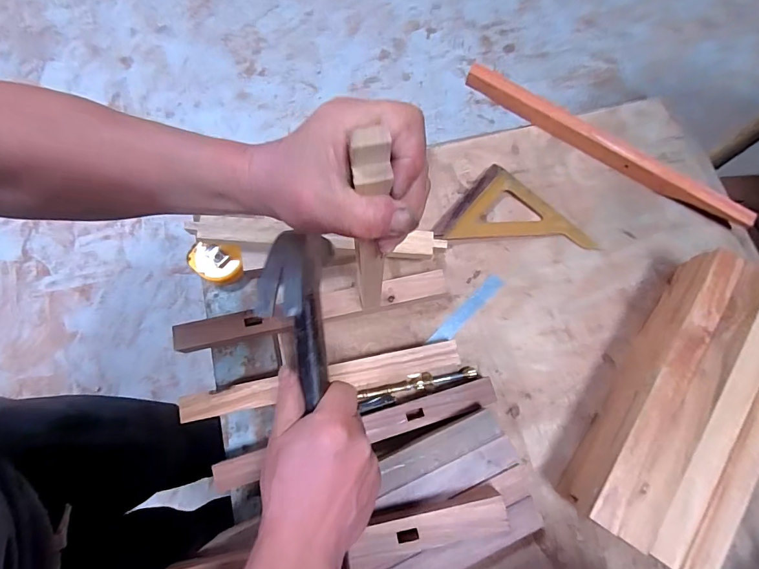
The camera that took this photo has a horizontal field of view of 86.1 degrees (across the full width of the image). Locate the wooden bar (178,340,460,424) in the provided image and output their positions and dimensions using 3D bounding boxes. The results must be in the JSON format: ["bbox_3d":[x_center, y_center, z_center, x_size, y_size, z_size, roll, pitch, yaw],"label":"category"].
[{"bbox_3d":[-0.067,0.116,0.484,0.320,0.038,0.032,-11,75,-2],"label":"wooden bar"}]

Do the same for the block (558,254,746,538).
[{"bbox_3d":[0.298,0.107,0.457,0.036,0.089,0.316,32,78,9],"label":"block"}]

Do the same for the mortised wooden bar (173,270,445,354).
[{"bbox_3d":[-0.081,0.035,0.503,0.323,0.048,0.032,-12,75,-2],"label":"mortised wooden bar"}]

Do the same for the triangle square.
[{"bbox_3d":[0.181,-0.105,0.545,0.205,0.028,0.102,2,75,2],"label":"triangle square"}]

